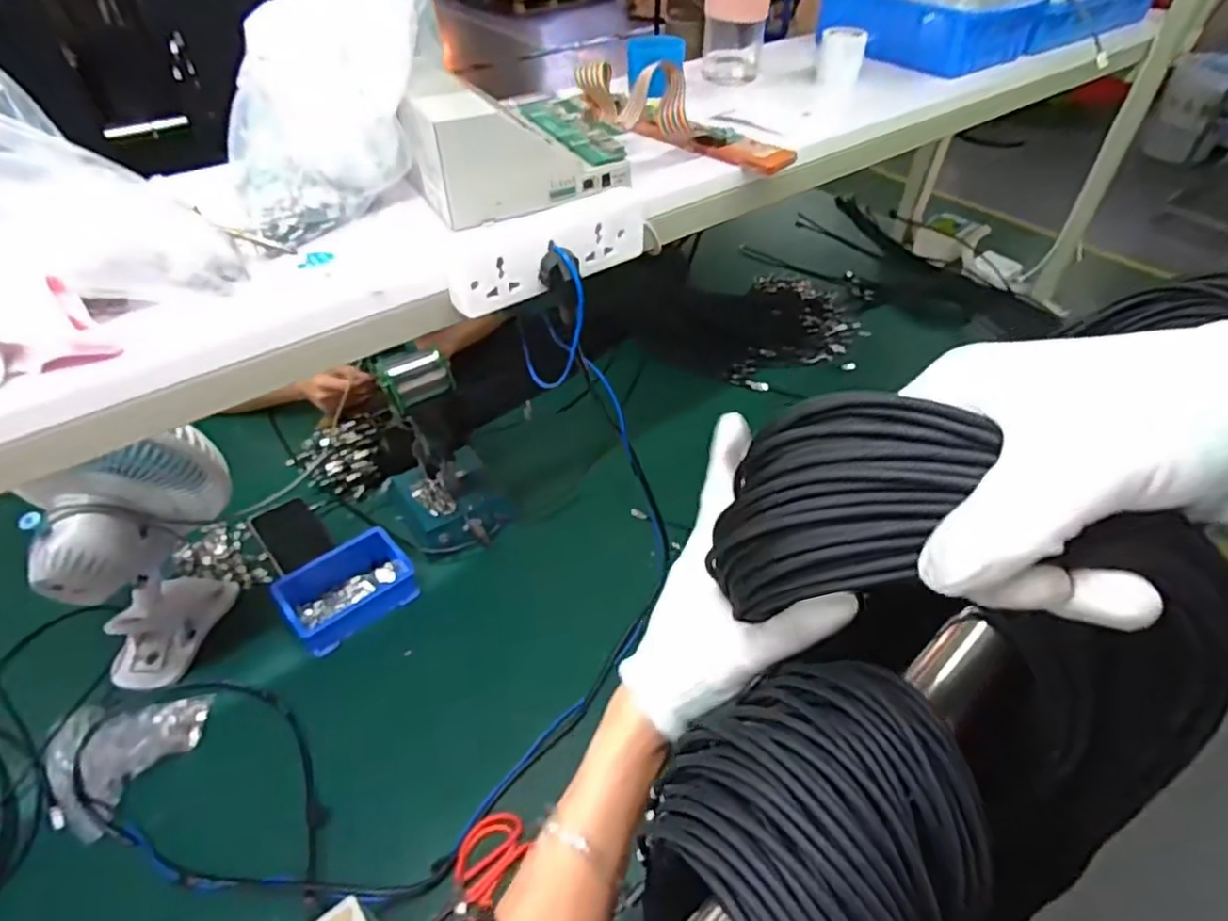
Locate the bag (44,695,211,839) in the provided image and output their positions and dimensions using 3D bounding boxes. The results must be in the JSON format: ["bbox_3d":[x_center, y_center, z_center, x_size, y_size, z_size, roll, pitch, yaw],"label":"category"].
[{"bbox_3d":[-0.527,0.292,0.716,0.137,0.029,0.149,29,52,26],"label":"bag"}]

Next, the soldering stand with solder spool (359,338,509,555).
[{"bbox_3d":[-0.240,-0.025,0.889,0.144,0.242,0.222,-17,47,-16],"label":"soldering stand with solder spool"}]

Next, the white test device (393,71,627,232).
[{"bbox_3d":[-0.079,-0.284,0.568,0.193,0.078,0.153,-21,48,-20],"label":"white test device"}]

